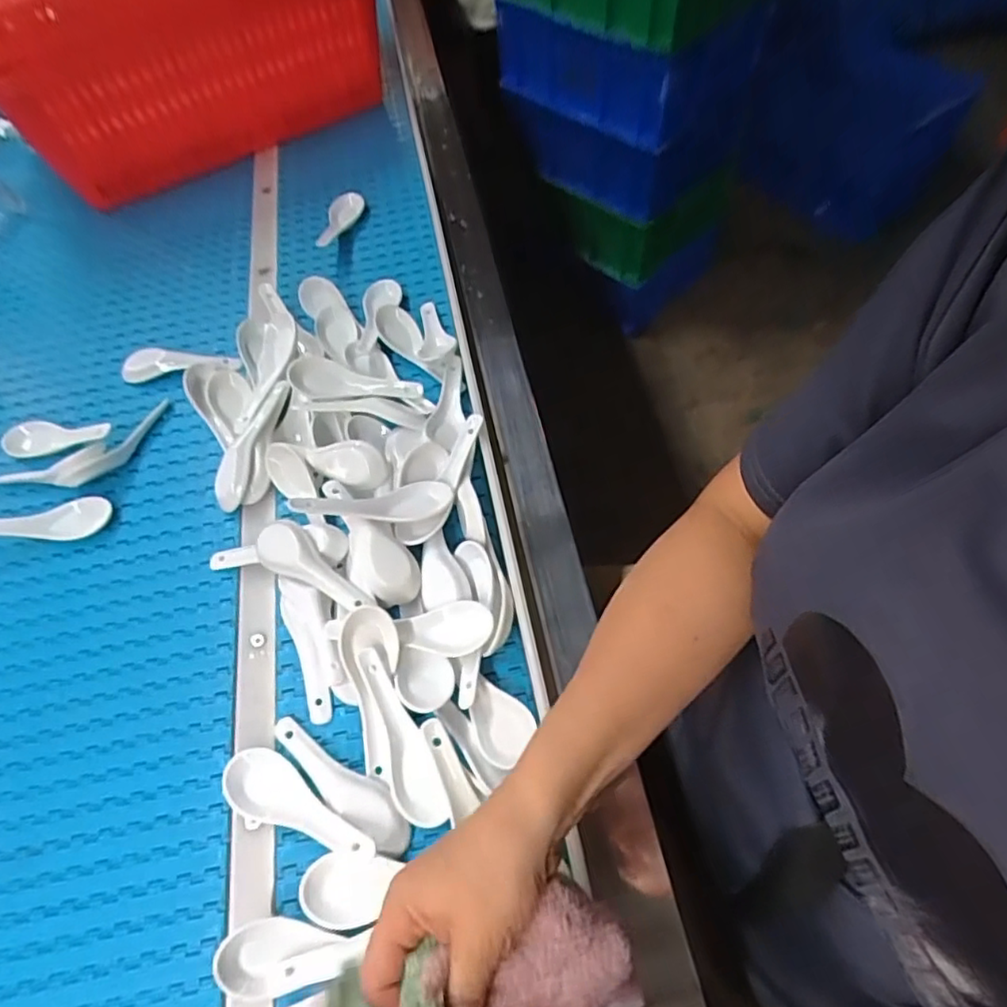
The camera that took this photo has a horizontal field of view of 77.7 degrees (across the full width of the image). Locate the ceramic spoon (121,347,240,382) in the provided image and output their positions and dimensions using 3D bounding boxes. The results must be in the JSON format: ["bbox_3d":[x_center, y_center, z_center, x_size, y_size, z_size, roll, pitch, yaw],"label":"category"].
[{"bbox_3d":[-0.330,-0.144,0.642,0.125,0.025,0.032,-2,58,3],"label":"ceramic spoon"}]

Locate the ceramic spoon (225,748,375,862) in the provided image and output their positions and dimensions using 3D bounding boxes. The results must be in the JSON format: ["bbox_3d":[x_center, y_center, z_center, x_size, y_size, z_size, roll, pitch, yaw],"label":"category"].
[{"bbox_3d":[-0.134,0.201,0.417,0.116,0.024,0.040,18,61,15],"label":"ceramic spoon"}]

